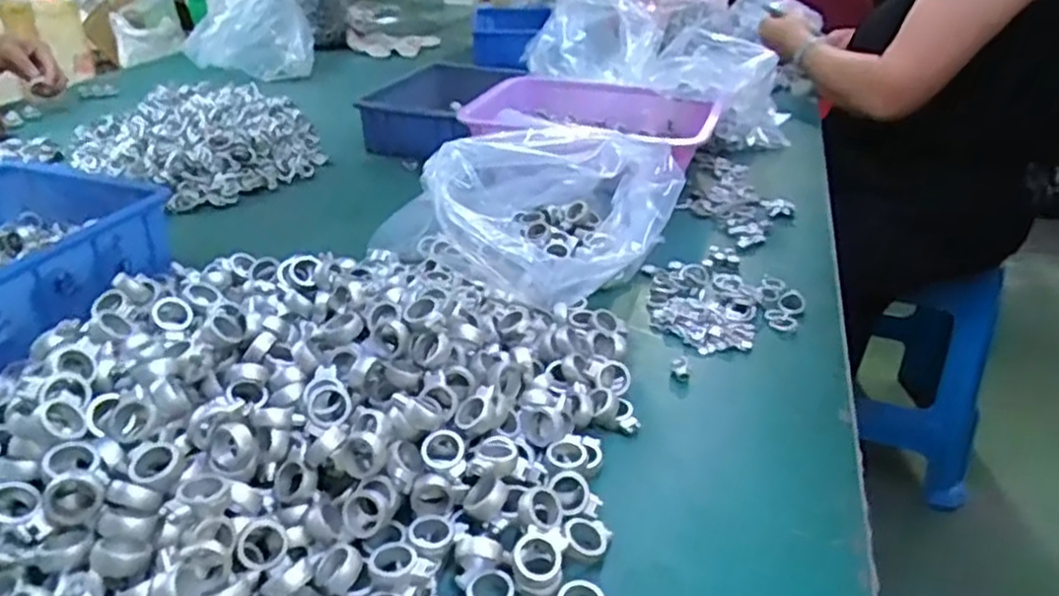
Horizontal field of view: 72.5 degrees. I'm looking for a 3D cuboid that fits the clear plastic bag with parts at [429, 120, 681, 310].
[{"bbox_3d":[0.027,-0.081,0.643,0.180,0.124,0.192,13,33,20],"label":"clear plastic bag with parts"}]

